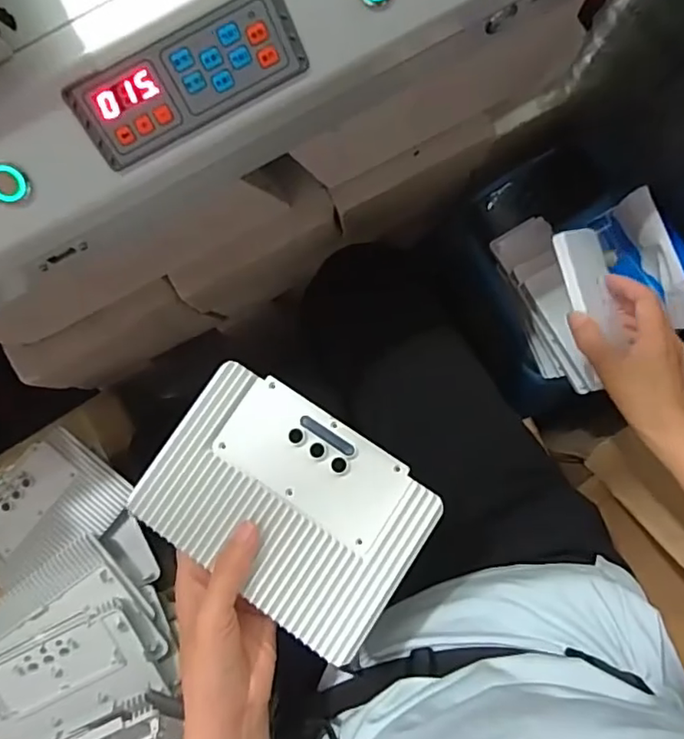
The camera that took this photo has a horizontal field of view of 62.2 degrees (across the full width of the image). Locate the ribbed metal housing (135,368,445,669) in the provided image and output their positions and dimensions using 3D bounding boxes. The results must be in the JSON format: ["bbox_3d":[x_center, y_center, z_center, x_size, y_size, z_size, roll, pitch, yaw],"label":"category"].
[{"bbox_3d":[-0.039,0.091,0.392,0.184,0.021,0.130,33,88,6],"label":"ribbed metal housing"}]

